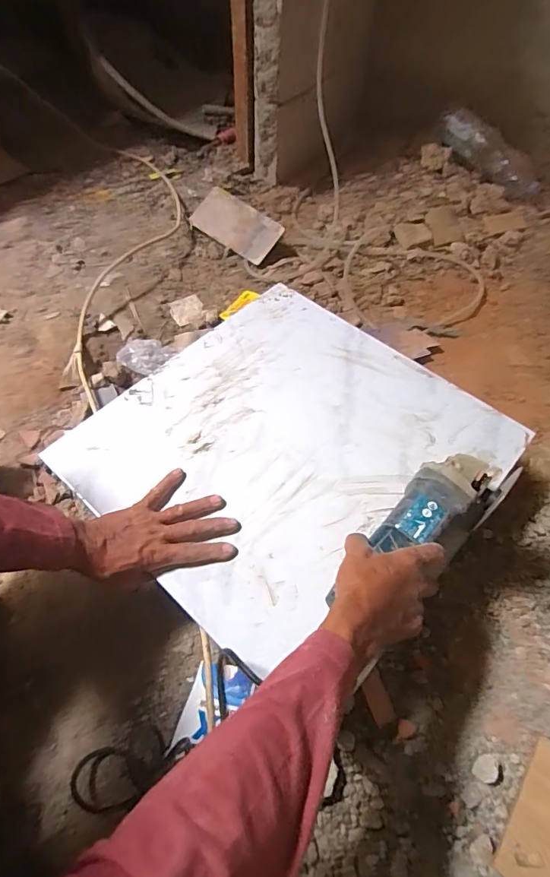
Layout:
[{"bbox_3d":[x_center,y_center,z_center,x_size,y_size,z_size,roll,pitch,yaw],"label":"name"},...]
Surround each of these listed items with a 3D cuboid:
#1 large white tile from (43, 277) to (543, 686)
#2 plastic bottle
[{"bbox_3d":[0.012,0.003,0.651,0.460,0.007,0.483,38,64,22],"label":"large white tile"},{"bbox_3d":[0.571,-0.753,1.235,0.318,0.089,0.070,39,62,1],"label":"plastic bottle"}]

